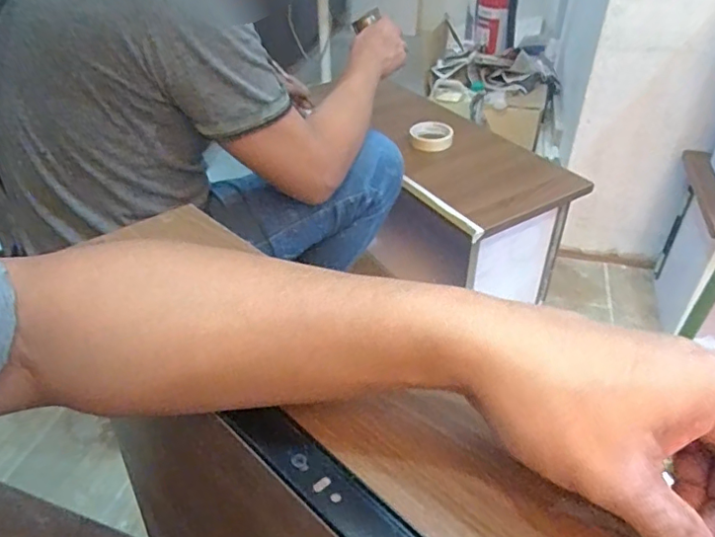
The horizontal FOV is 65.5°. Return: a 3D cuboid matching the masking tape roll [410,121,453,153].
[{"bbox_3d":[0.157,-0.282,1.179,0.088,0.026,0.102,1,38,4],"label":"masking tape roll"}]

